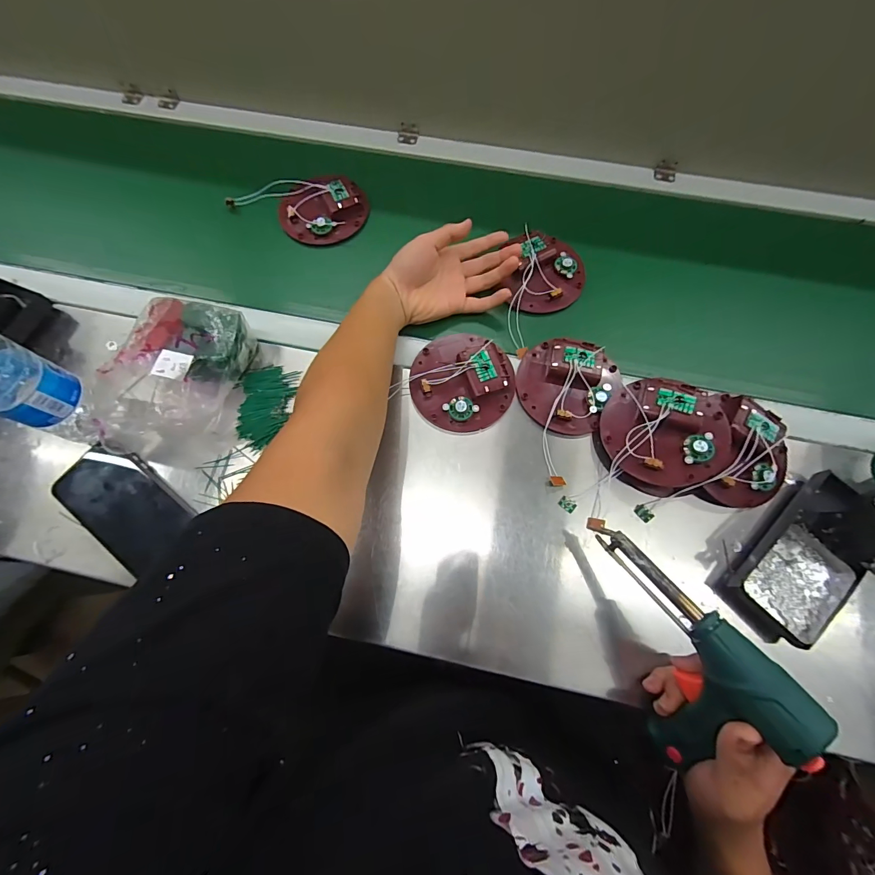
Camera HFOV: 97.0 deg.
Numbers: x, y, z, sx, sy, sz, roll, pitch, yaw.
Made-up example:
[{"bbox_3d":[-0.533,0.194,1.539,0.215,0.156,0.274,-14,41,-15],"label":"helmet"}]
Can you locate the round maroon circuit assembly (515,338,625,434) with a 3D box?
[{"bbox_3d":[0.148,-0.065,0.446,0.108,0.018,0.113,0,73,0],"label":"round maroon circuit assembly"}]

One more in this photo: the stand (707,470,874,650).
[{"bbox_3d":[0.363,0.100,0.343,0.086,0.109,0.170,41,77,12],"label":"stand"}]

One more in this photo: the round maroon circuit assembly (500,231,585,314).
[{"bbox_3d":[0.137,-0.215,0.496,0.106,0.036,0.103,0,73,0],"label":"round maroon circuit assembly"}]

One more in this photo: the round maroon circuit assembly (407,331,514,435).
[{"bbox_3d":[0.029,-0.069,0.448,0.117,0.022,0.119,0,73,0],"label":"round maroon circuit assembly"}]

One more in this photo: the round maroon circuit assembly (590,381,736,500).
[{"bbox_3d":[0.241,-0.002,0.411,0.123,0.039,0.114,0,73,0],"label":"round maroon circuit assembly"}]

